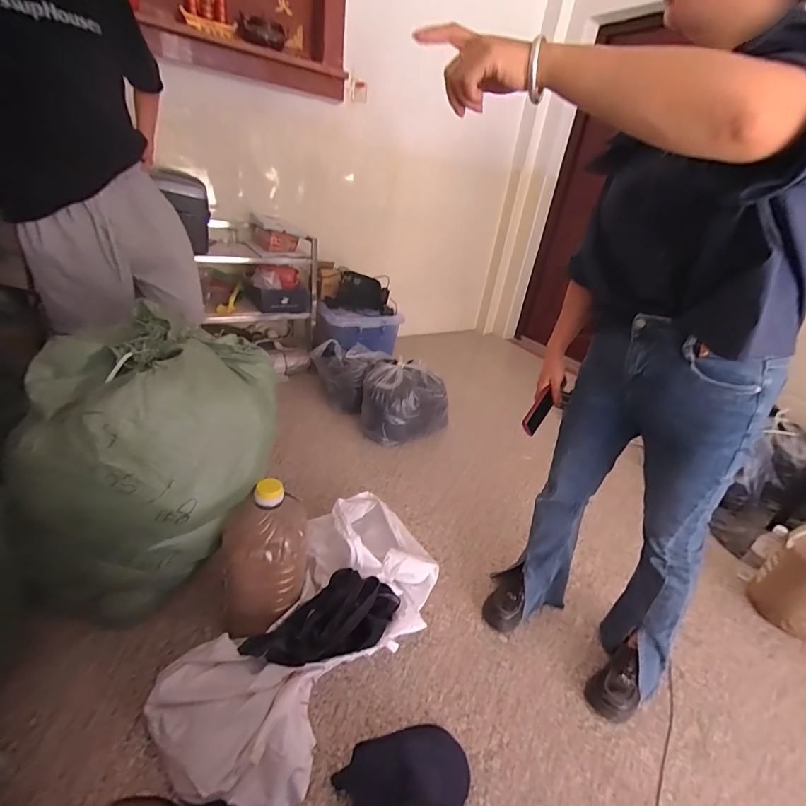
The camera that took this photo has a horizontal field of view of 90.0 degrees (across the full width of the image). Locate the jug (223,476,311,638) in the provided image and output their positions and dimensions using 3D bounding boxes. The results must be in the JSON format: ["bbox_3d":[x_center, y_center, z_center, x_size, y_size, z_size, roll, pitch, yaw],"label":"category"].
[{"bbox_3d":[-0.330,0.356,0.985,0.191,0.369,0.197,2,30,-13],"label":"jug"}]

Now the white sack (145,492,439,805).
[{"bbox_3d":[-0.193,0.525,1.021,0.405,0.186,0.768,22,31,23],"label":"white sack"}]

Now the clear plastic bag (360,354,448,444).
[{"bbox_3d":[0.017,-0.001,1.804,0.388,0.327,0.266,9,29,0],"label":"clear plastic bag"}]

